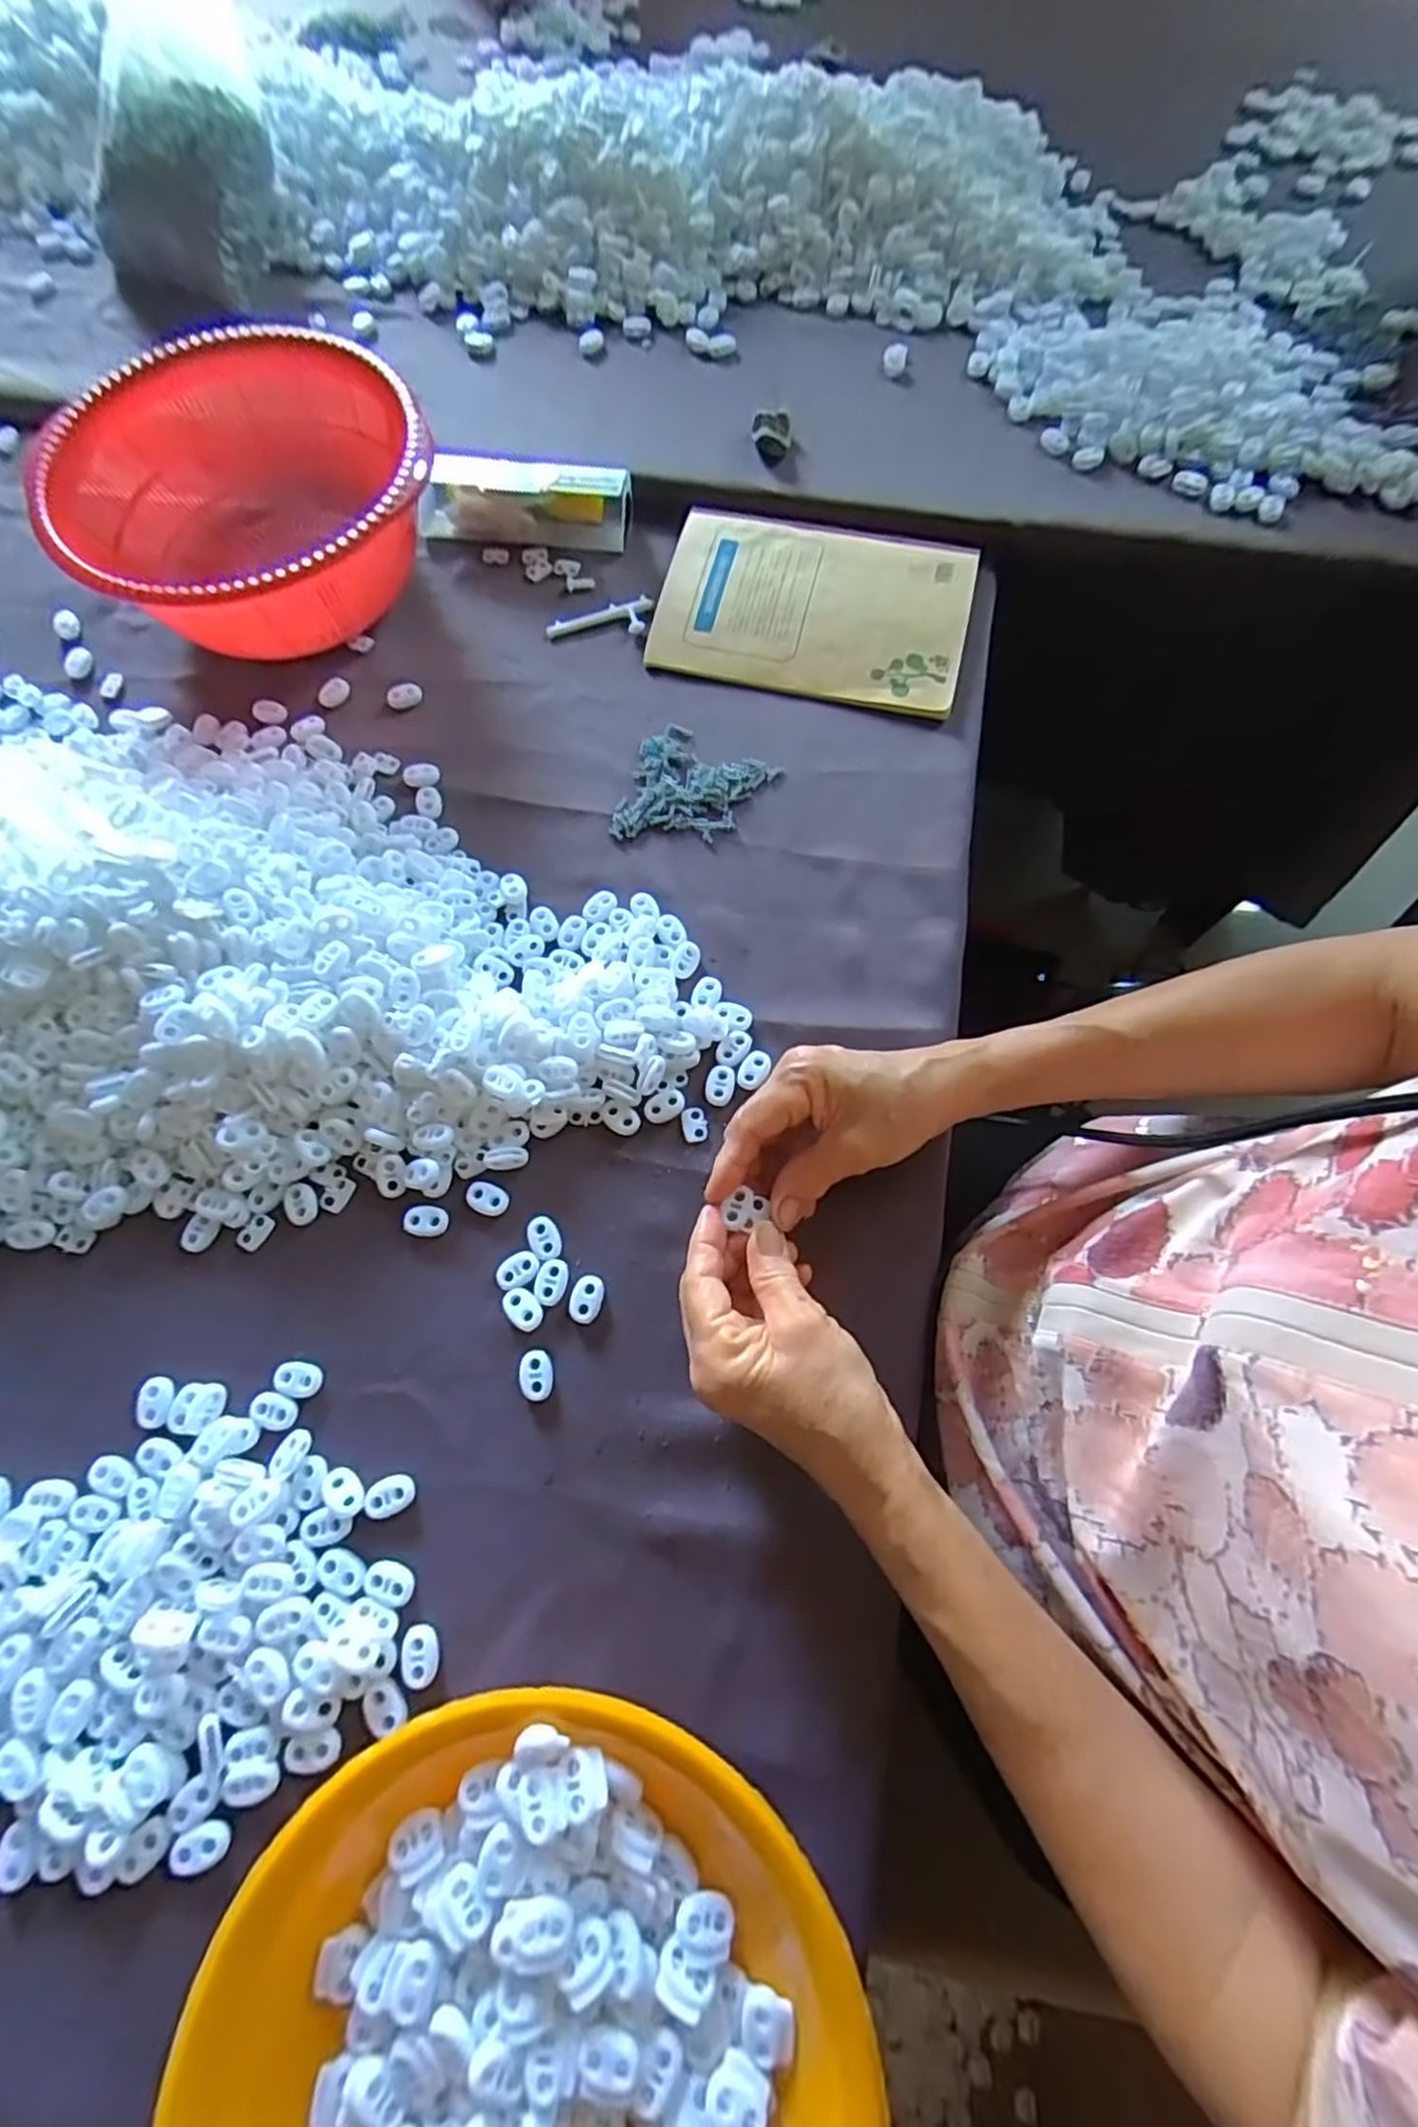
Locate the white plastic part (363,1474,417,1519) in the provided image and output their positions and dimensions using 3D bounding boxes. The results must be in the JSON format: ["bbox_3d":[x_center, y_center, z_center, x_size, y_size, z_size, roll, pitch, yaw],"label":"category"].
[{"bbox_3d":[-0.148,0.200,0.341,0.022,0.004,0.016,-14,72,-3],"label":"white plastic part"}]

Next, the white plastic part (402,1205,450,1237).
[{"bbox_3d":[-0.146,0.081,0.381,0.022,0.004,0.015,6,72,4],"label":"white plastic part"}]

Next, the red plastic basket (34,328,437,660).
[{"bbox_3d":[-0.305,-0.377,0.499,0.226,0.087,0.269,-36,74,-10],"label":"red plastic basket"}]

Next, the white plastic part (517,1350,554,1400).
[{"bbox_3d":[-0.084,0.151,0.359,0.016,0.004,0.023,-6,71,0],"label":"white plastic part"}]

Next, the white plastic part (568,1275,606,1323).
[{"bbox_3d":[-0.061,0.118,0.371,0.015,0.004,0.023,12,72,6],"label":"white plastic part"}]

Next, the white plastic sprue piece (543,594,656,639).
[{"bbox_3d":[-0.074,-0.305,0.511,0.076,0.008,0.026,-15,72,-3],"label":"white plastic sprue piece"}]

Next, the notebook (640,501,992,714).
[{"bbox_3d":[0.071,-0.316,0.506,0.205,0.014,0.144,12,72,6],"label":"notebook"}]

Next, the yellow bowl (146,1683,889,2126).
[{"bbox_3d":[-0.064,0.365,0.261,0.227,0.045,0.237,-1,71,2],"label":"yellow bowl"}]

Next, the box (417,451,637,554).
[{"bbox_3d":[-0.134,-0.403,0.530,0.148,0.038,0.037,8,72,4],"label":"box"}]

